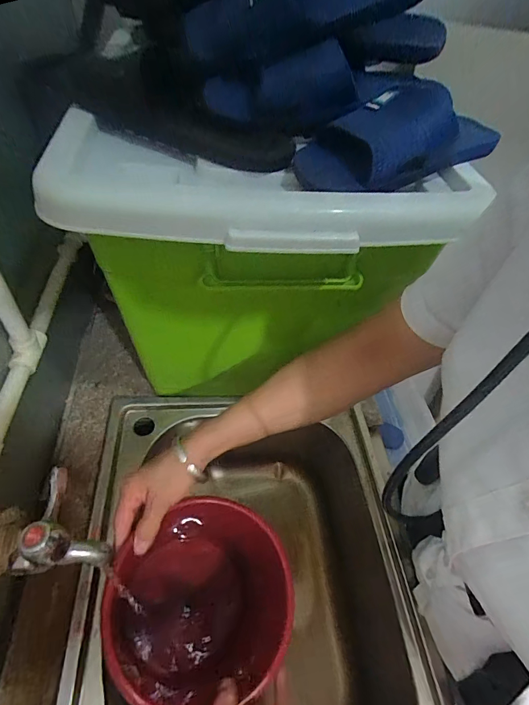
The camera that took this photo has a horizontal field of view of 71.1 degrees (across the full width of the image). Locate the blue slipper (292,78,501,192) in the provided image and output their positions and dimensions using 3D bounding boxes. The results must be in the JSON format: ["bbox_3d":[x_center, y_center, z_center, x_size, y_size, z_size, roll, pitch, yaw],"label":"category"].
[{"bbox_3d":[0.128,-0.219,0.367,0.219,0.070,0.091,-25,56,-25],"label":"blue slipper"}]

